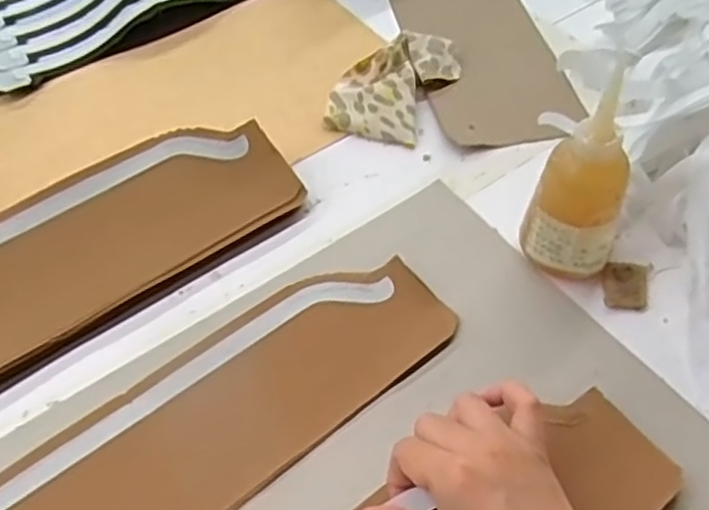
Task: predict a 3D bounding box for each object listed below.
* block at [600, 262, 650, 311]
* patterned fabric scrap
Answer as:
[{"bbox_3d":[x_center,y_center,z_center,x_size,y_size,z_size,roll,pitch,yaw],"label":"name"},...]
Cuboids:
[{"bbox_3d":[0.194,0.022,0.512,0.032,0.008,0.038,9,53,8],"label":"block"},{"bbox_3d":[0.035,-0.153,0.638,0.084,0.027,0.126,23,56,17],"label":"patterned fabric scrap"}]

